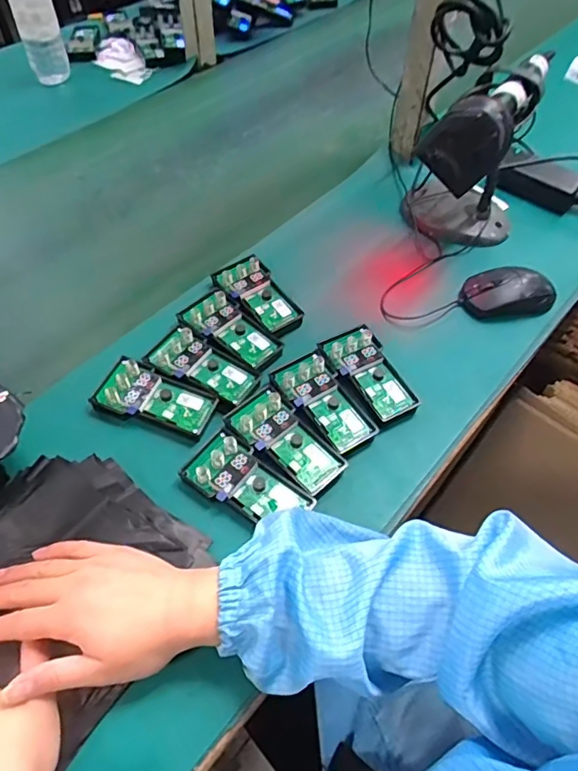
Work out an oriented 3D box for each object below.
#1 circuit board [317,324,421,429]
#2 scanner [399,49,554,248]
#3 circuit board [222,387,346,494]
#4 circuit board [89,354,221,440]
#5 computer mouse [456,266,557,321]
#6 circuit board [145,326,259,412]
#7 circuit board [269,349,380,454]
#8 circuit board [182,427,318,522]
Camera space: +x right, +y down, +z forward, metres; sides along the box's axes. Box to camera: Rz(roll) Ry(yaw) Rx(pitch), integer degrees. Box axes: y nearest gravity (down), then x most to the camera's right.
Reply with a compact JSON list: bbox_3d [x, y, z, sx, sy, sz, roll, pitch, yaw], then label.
[{"bbox_3d":[0.086,-0.012,0.564,0.061,0.021,0.114,-25,58,-19],"label":"circuit board"},{"bbox_3d":[0.212,-0.249,0.624,0.131,0.194,0.171,17,54,10],"label":"scanner"},{"bbox_3d":[-0.005,0.050,0.510,0.059,0.018,0.119,-34,61,-24],"label":"circuit board"},{"bbox_3d":[-0.133,0.014,0.534,0.115,0.019,0.059,19,55,12],"label":"circuit board"},{"bbox_3d":[0.264,-0.110,0.635,0.115,0.033,0.061,-1,53,-3],"label":"computer mouse"},{"bbox_3d":[-0.090,-0.020,0.558,0.110,0.015,0.056,29,57,18],"label":"circuit board"},{"bbox_3d":[0.035,0.015,0.539,0.059,0.019,0.113,-25,58,-19],"label":"circuit board"},{"bbox_3d":[-0.039,0.089,0.482,0.109,0.020,0.061,35,59,22],"label":"circuit board"}]

